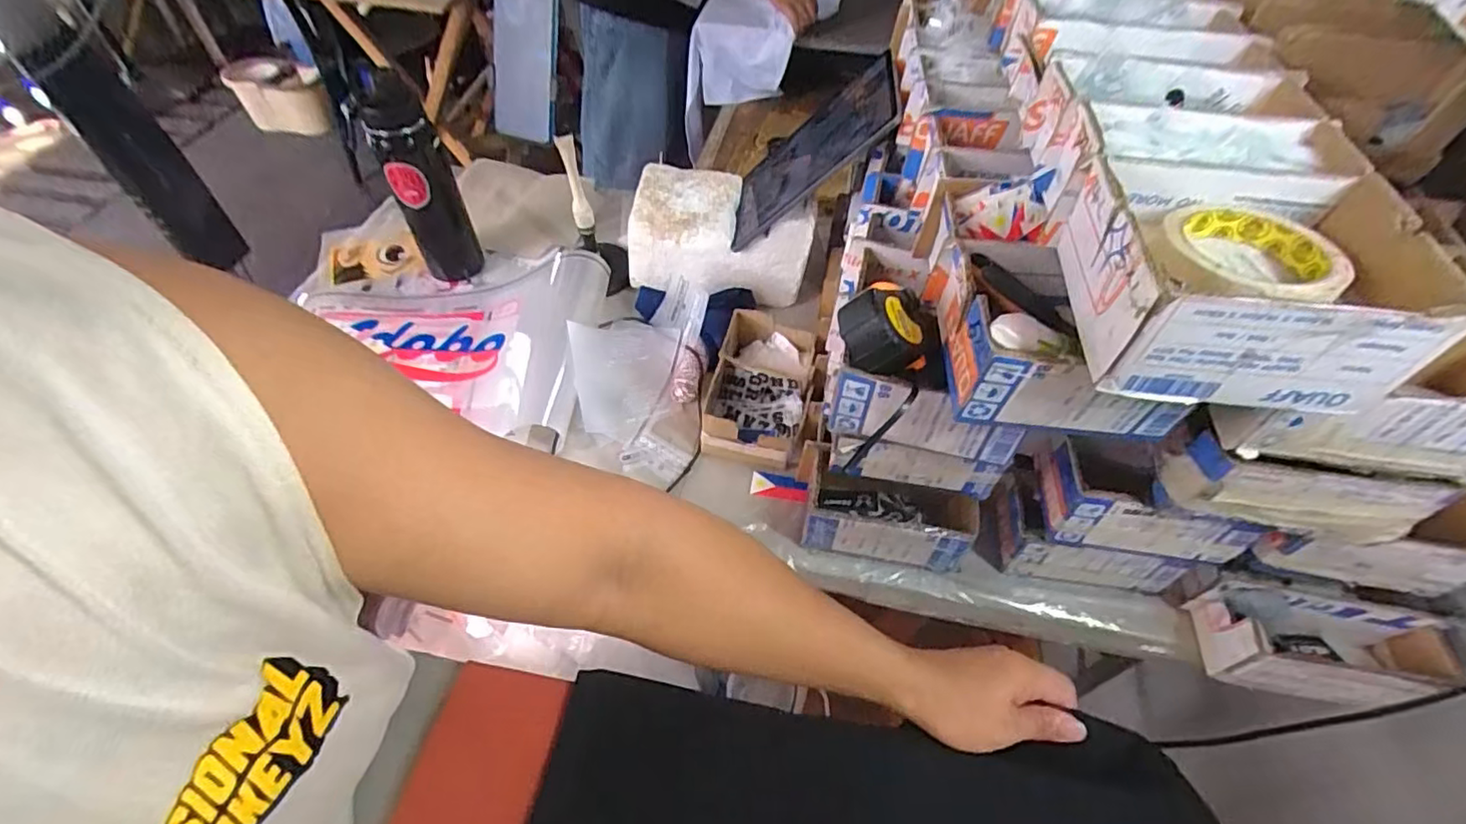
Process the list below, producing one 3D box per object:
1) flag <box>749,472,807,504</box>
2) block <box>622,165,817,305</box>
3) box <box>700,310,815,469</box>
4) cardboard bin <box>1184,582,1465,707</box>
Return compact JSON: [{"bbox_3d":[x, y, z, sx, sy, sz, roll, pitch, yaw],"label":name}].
[{"bbox_3d":[0.051,0.082,0.693,0.062,0.008,0.029,10,63,8],"label":"flag"},{"bbox_3d":[-0.025,-0.243,0.857,0.232,0.120,0.164,-3,52,-3],"label":"block"},{"bbox_3d":[0.034,-0.030,0.744,0.115,0.052,0.193,11,52,7],"label":"box"},{"bbox_3d":[0.512,0.205,0.540,0.191,0.070,0.070,10,52,6],"label":"cardboard bin"}]

